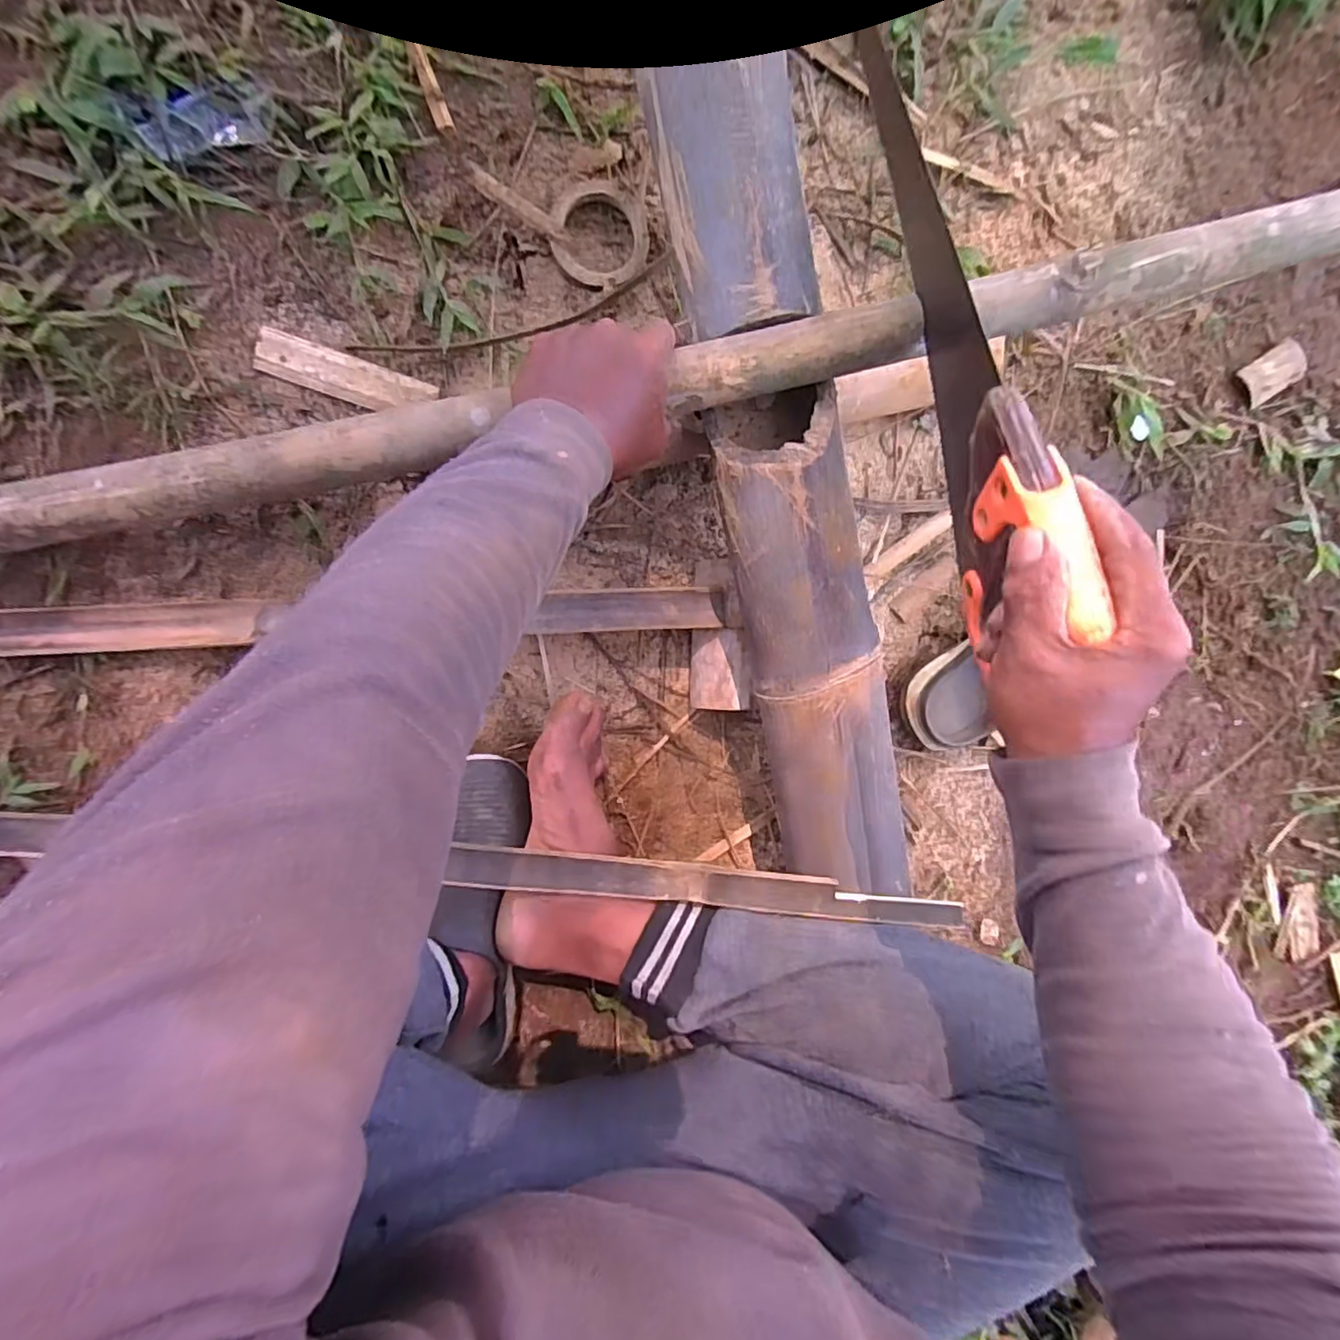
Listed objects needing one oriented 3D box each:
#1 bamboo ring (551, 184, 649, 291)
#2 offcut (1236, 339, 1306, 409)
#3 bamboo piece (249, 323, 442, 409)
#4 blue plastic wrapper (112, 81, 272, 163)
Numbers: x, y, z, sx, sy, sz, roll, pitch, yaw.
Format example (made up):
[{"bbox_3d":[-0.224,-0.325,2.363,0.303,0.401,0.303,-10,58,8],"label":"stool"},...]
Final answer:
[{"bbox_3d":[-0.060,-0.369,0.521,0.083,0.017,0.083,0,93,-8],"label":"bamboo ring"},{"bbox_3d":[0.613,-0.303,0.624,0.074,0.008,0.041,-35,97,-5],"label":"offcut"},{"bbox_3d":[-0.261,-0.237,0.500,0.132,0.013,0.034,16,90,-8],"label":"bamboo piece"},{"bbox_3d":[-0.356,-0.416,0.465,0.094,0.008,0.044,-19,95,-7],"label":"blue plastic wrapper"}]

